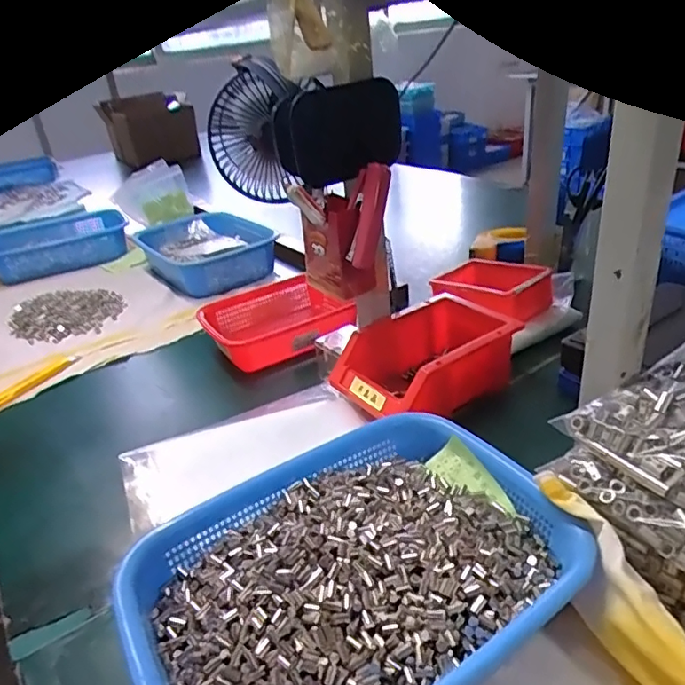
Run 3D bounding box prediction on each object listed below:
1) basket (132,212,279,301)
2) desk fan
[{"bbox_3d":[-0.251,-0.176,1.063,0.208,0.067,0.288,-20,32,-22],"label":"basket"},{"bbox_3d":[-0.046,-0.225,0.593,0.114,0.133,0.181,-29,36,-34],"label":"desk fan"}]

